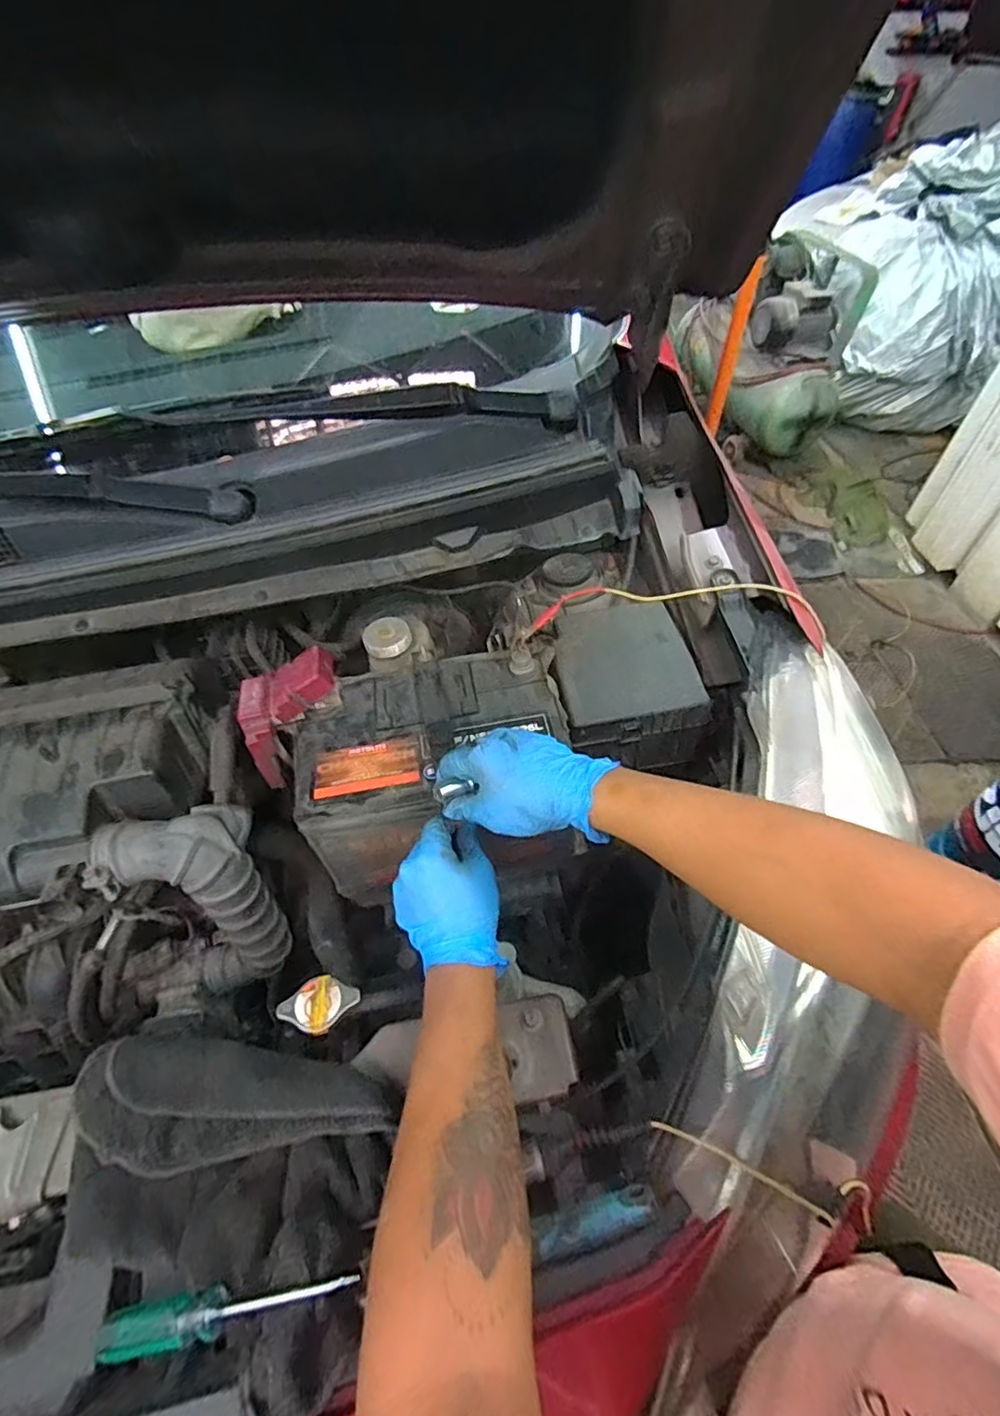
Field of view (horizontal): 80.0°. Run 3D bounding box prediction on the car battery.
[{"bbox_3d":[-0.072,0.075,0.650,0.259,0.203,0.183,-10,52,-9],"label":"car battery"}]

